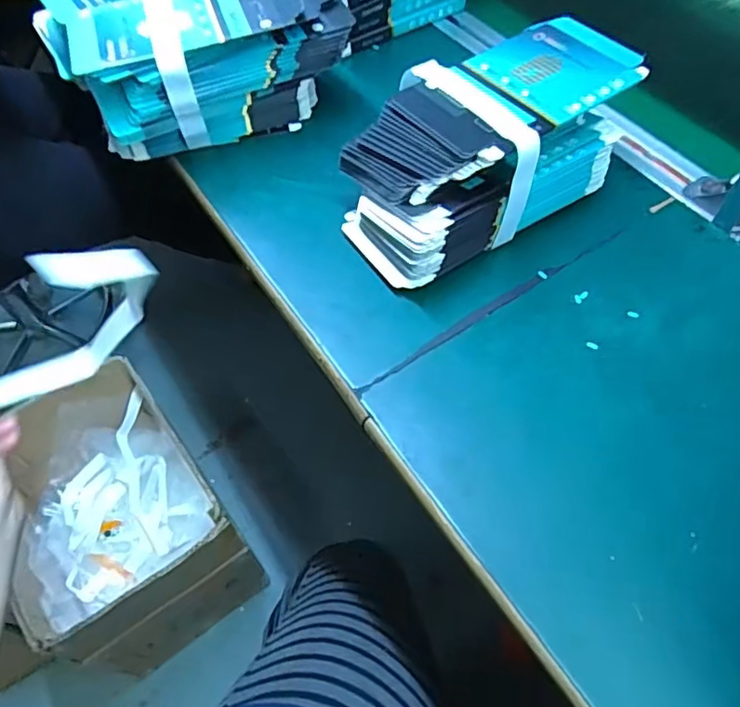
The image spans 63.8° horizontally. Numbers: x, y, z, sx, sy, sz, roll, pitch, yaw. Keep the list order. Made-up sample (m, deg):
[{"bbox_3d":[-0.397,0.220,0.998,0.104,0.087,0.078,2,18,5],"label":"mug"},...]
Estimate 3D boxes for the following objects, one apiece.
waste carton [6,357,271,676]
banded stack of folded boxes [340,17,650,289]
[{"bbox_3d":[-0.362,0.245,0.877,0.243,0.326,0.334,-33,63,-18],"label":"waste carton"},{"bbox_3d":[0.088,-0.146,0.431,0.215,0.088,0.108,-28,61,-16],"label":"banded stack of folded boxes"}]

